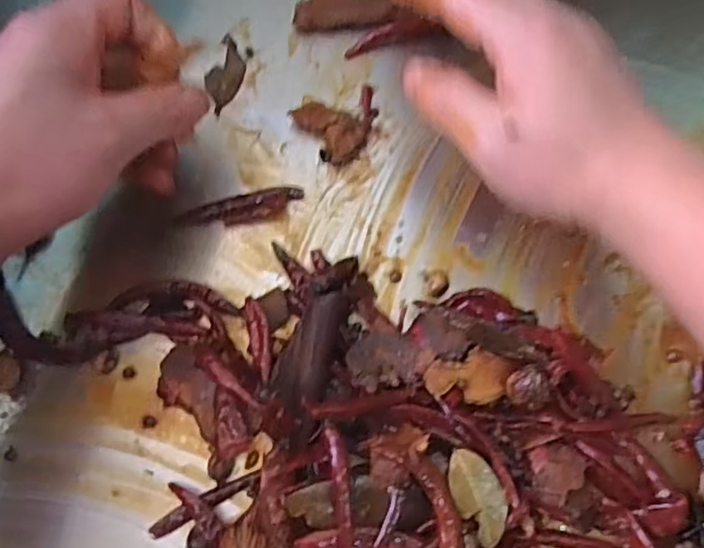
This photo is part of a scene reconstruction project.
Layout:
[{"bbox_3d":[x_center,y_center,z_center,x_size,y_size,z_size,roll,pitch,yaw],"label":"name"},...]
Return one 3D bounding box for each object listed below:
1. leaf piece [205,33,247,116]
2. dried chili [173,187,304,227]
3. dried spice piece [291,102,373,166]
[{"bbox_3d":[-0.065,-0.102,0.324,0.016,0.004,0.043,10,74,3],"label":"leaf piece"},{"bbox_3d":[-0.055,-0.032,0.309,0.061,0.004,0.014,-14,75,-3],"label":"dried chili"},{"bbox_3d":[-0.012,-0.071,0.316,0.039,0.005,0.028,16,76,4],"label":"dried spice piece"}]

